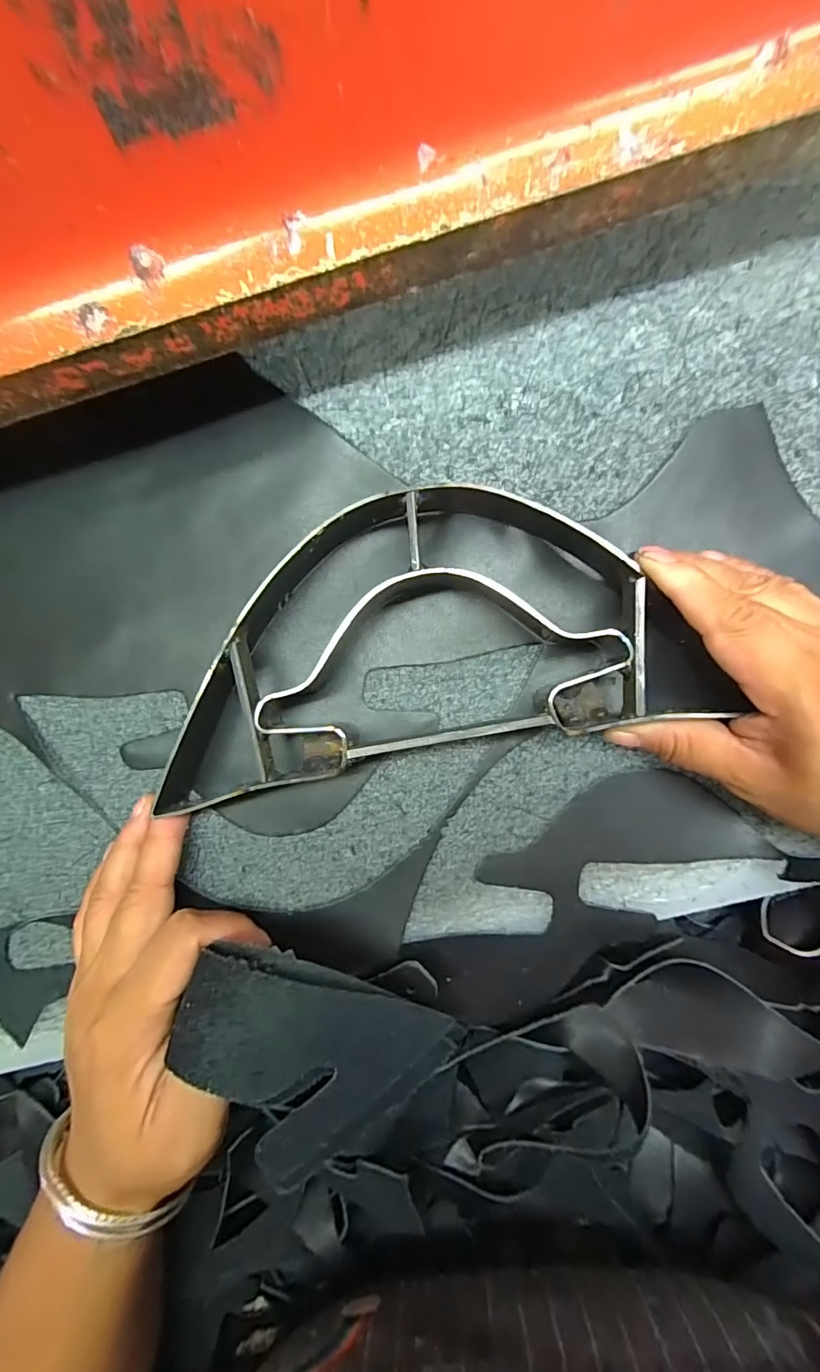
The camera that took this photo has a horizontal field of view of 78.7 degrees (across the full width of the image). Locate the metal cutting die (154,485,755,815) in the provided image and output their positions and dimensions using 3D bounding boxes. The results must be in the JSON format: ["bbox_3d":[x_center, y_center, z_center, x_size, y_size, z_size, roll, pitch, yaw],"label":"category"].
[{"bbox_3d":[0.006,-0.027,0.231,0.254,0.041,0.123,-11,88,4],"label":"metal cutting die"}]

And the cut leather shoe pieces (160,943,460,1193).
[{"bbox_3d":[-0.034,0.151,0.196,0.118,0.021,0.070,38,73,-26],"label":"cut leather shoe pieces"}]

